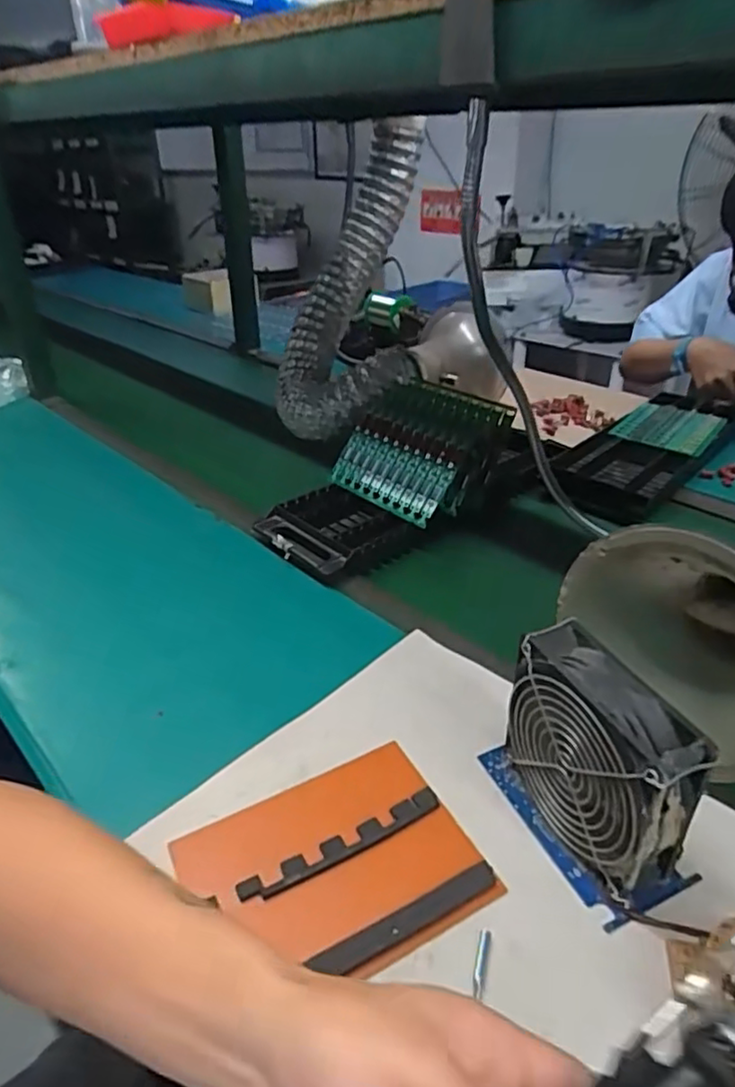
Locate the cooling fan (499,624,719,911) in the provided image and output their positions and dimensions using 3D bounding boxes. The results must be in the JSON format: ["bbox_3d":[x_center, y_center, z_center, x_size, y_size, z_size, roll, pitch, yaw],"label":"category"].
[{"bbox_3d":[0.138,0.132,0.393,0.042,0.122,0.117,-15,34,-20],"label":"cooling fan"}]

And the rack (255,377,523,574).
[{"bbox_3d":[0.019,-0.076,0.733,0.180,0.126,0.264,27,42,37],"label":"rack"}]

